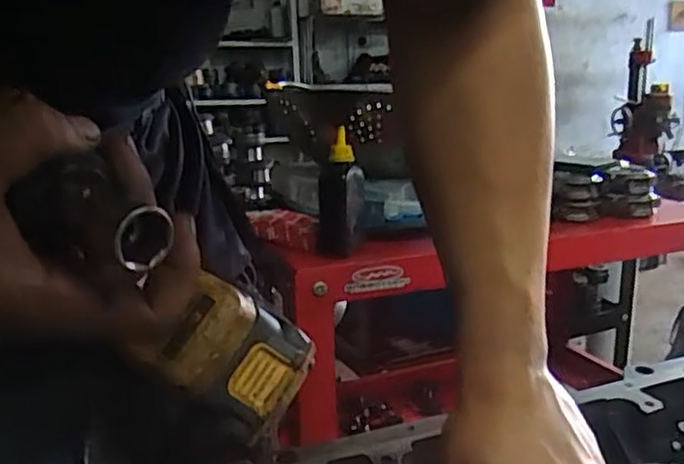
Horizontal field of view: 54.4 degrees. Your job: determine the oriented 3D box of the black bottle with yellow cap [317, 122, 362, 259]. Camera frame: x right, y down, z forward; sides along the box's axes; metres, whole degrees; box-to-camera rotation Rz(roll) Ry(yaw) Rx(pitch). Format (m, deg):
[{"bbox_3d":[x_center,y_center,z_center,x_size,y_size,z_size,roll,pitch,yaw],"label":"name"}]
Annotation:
[{"bbox_3d":[-0.003,-0.038,0.711,0.044,0.134,0.036,3,-8,6],"label":"black bottle with yellow cap"}]

